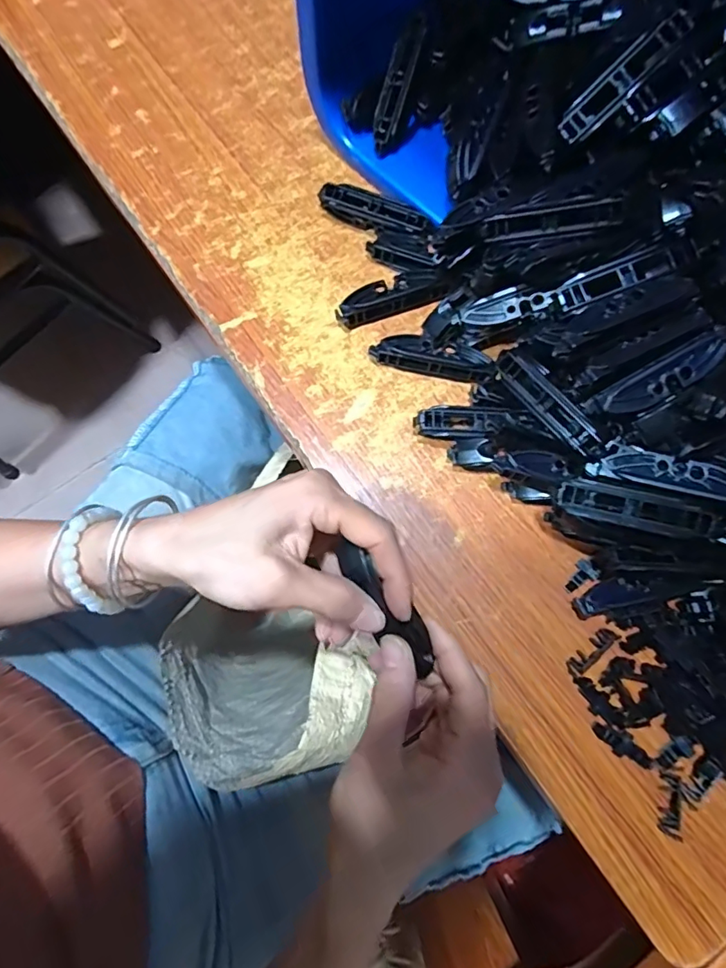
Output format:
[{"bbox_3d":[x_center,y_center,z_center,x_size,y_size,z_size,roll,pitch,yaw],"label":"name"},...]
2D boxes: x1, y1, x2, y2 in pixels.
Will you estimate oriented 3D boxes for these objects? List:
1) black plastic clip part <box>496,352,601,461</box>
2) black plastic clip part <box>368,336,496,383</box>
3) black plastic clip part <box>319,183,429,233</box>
[{"bbox_3d":[0.108,-0.046,0.292,0.014,0.013,0.076,-39,81,-8],"label":"black plastic clip part"},{"bbox_3d":[0.045,-0.082,0.332,0.078,0.015,0.019,12,79,4],"label":"black plastic clip part"},{"bbox_3d":[0.008,-0.187,0.353,0.073,0.020,0.018,21,79,5],"label":"black plastic clip part"}]

